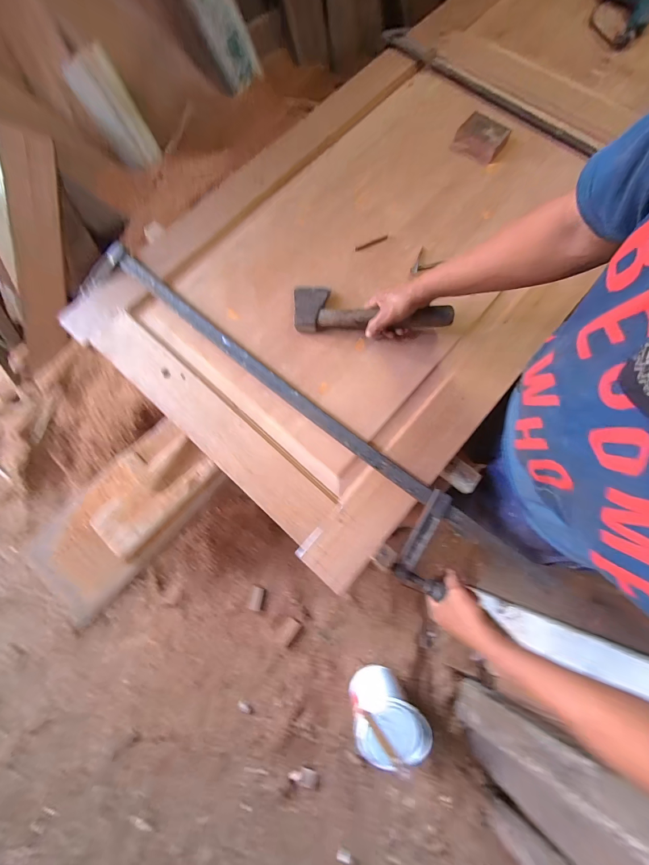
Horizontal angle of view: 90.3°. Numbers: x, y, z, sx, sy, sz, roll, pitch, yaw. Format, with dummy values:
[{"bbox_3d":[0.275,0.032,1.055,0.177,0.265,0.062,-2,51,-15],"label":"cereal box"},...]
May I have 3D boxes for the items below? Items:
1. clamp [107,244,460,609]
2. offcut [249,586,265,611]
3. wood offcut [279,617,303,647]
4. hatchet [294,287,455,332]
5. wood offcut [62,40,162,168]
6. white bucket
[{"bbox_3d":[-0.121,-0.080,0.638,0.941,0.027,0.147,42,80,10],"label":"clamp"},{"bbox_3d":[-0.254,0.623,1.214,0.043,0.025,0.078,10,78,1],"label":"offcut"},{"bbox_3d":[-0.128,0.740,1.195,0.065,0.019,0.096,33,79,5],"label":"wood offcut"},{"bbox_3d":[0.092,-0.244,0.653,0.314,0.034,0.109,7,78,7],"label":"hatchet"},{"bbox_3d":[-0.562,-0.843,0.860,0.144,0.221,0.047,-9,54,20],"label":"wood offcut"},{"bbox_3d":[0.200,0.923,1.060,0.208,0.224,0.215,0,76,-2],"label":"white bucket"}]

